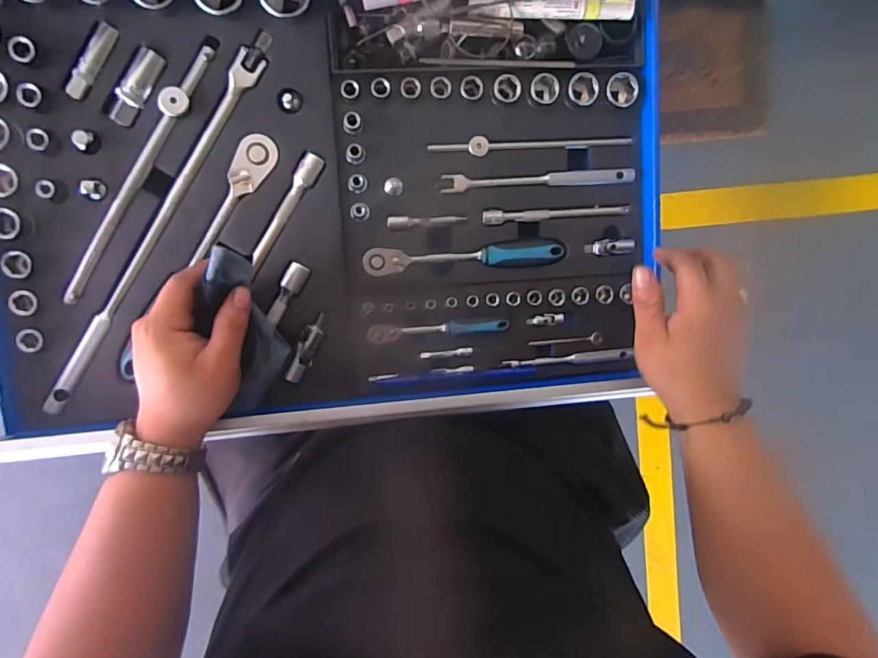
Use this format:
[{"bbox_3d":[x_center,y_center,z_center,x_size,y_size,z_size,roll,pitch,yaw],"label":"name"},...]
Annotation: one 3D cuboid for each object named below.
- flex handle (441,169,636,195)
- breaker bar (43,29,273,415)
[{"bbox_3d":[0.094,-0.139,0.441,0.181,0.008,0.016,-4,96,-7],"label":"flex handle"},{"bbox_3d":[-0.246,-0.088,0.412,0.030,0.016,0.377,30,92,-9],"label":"breaker bar"}]

